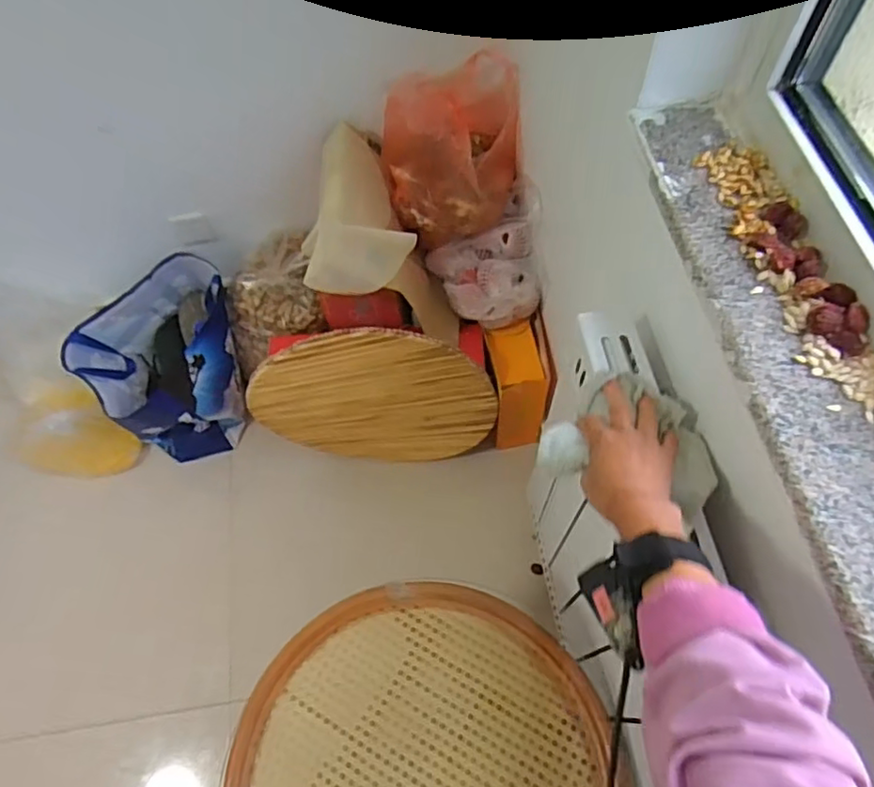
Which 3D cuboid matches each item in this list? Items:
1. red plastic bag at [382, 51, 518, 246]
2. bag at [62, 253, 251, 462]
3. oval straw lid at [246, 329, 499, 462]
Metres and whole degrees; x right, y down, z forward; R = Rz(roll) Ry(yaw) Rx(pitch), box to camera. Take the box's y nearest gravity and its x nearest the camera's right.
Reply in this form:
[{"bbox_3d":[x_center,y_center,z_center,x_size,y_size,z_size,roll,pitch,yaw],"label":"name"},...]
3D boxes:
[{"bbox_3d":[0.031,-0.460,1.180,0.256,0.214,0.233,-14,63,-4],"label":"red plastic bag"},{"bbox_3d":[-0.599,-0.064,1.467,0.327,0.305,0.373,31,69,18],"label":"bag"},{"bbox_3d":[-0.122,0.027,1.241,0.439,0.491,0.033,-28,50,31],"label":"oval straw lid"}]

